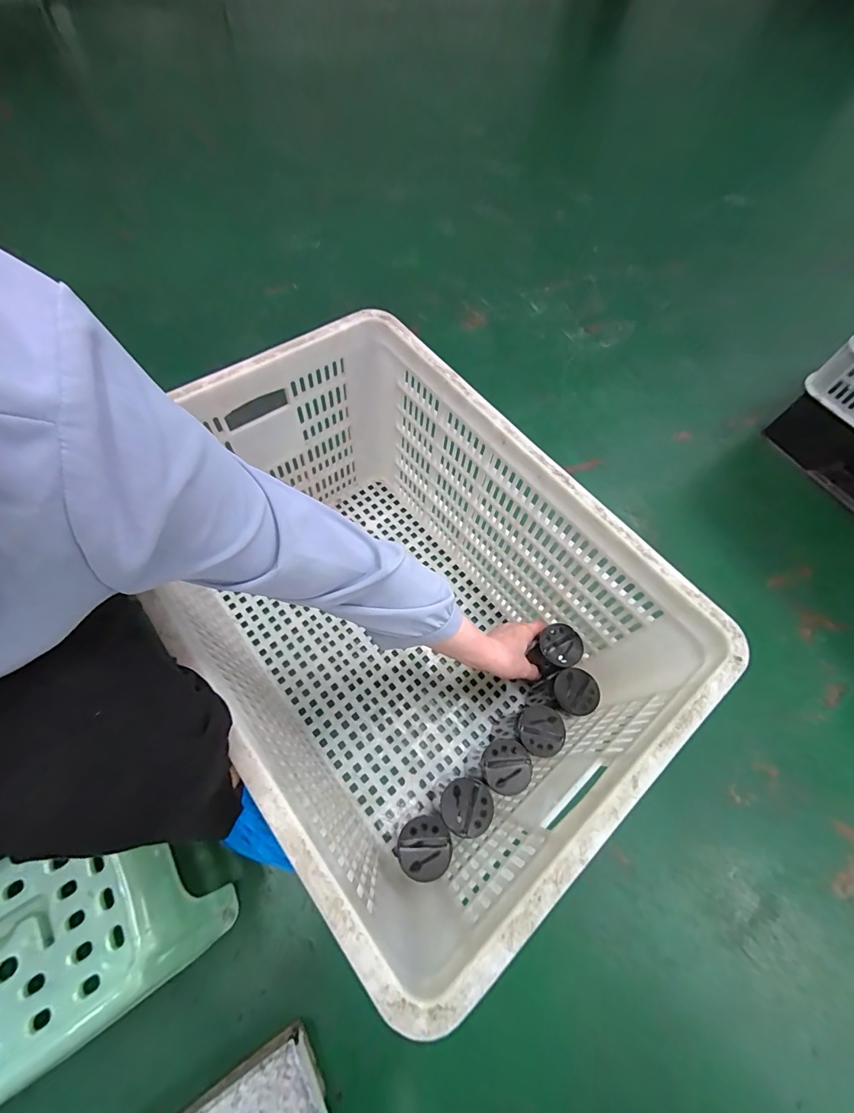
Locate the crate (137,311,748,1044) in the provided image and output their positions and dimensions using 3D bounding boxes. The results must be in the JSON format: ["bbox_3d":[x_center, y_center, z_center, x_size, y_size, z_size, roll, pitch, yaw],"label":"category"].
[{"bbox_3d":[-0.045,0.068,0.574,0.436,0.354,0.597,-36,70,-18],"label":"crate"}]

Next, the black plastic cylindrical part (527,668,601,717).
[{"bbox_3d":[0.202,0.210,0.636,0.073,0.140,0.059,16,64,5],"label":"black plastic cylindrical part"}]

